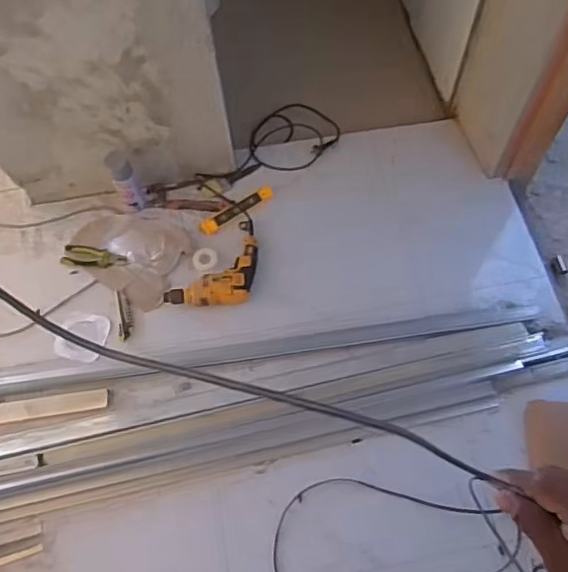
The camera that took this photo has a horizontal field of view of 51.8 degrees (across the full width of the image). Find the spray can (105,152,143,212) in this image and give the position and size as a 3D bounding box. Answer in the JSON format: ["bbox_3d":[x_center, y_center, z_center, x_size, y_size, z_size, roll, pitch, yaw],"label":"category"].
[{"bbox_3d":[-0.441,-0.288,1.635,0.069,0.193,0.073,-22,67,-7],"label":"spray can"}]

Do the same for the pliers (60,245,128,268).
[{"bbox_3d":[-0.532,-0.083,1.643,0.193,0.025,0.057,9,64,7],"label":"pliers"}]

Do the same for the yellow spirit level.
[{"bbox_3d":[-0.137,-0.225,1.702,0.239,0.028,0.046,-31,66,-13],"label":"yellow spirit level"}]

